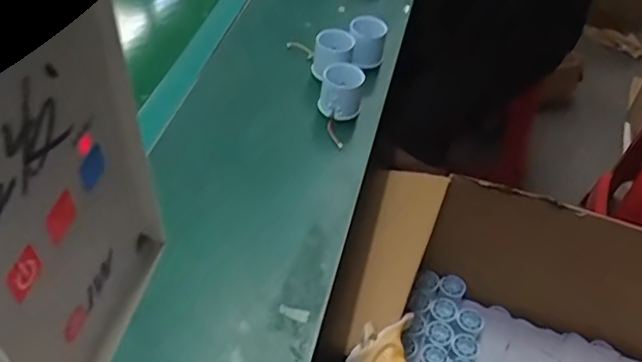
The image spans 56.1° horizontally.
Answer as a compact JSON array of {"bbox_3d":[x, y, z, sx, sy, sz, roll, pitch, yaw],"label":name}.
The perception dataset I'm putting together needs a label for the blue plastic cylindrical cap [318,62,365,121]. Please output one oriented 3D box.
[{"bbox_3d":[0.026,-0.112,0.772,0.056,0.054,0.053,6,46,-1],"label":"blue plastic cylindrical cap"}]

